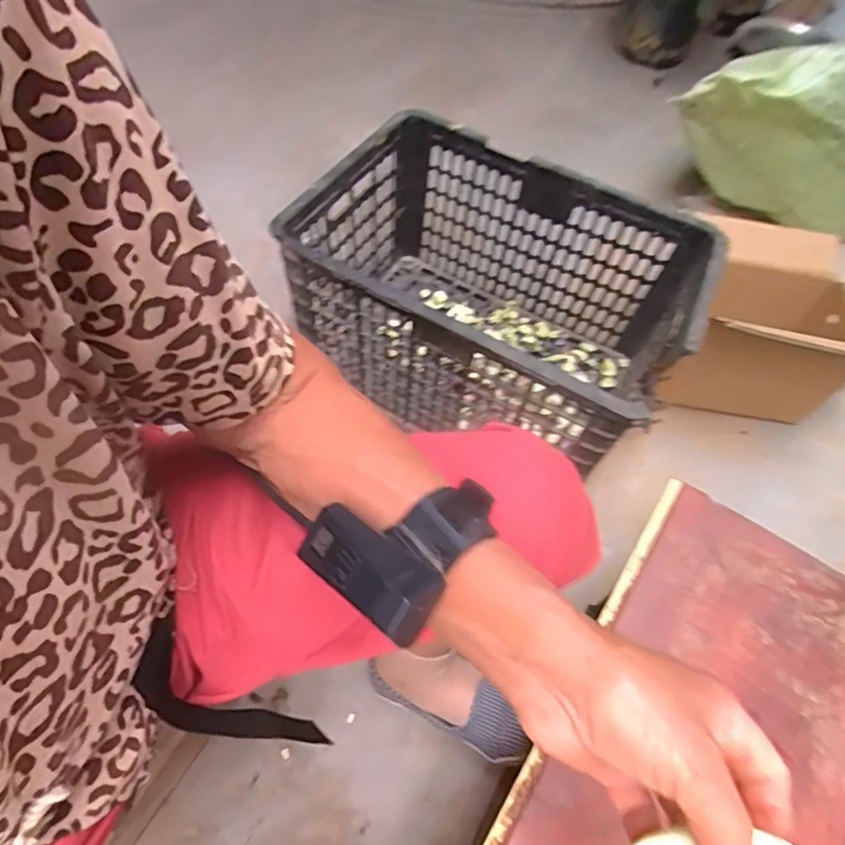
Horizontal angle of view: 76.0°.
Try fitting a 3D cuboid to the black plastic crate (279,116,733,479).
[{"bbox_3d":[0.095,-0.170,0.768,0.493,0.283,0.337,26,62,17],"label":"black plastic crate"}]

